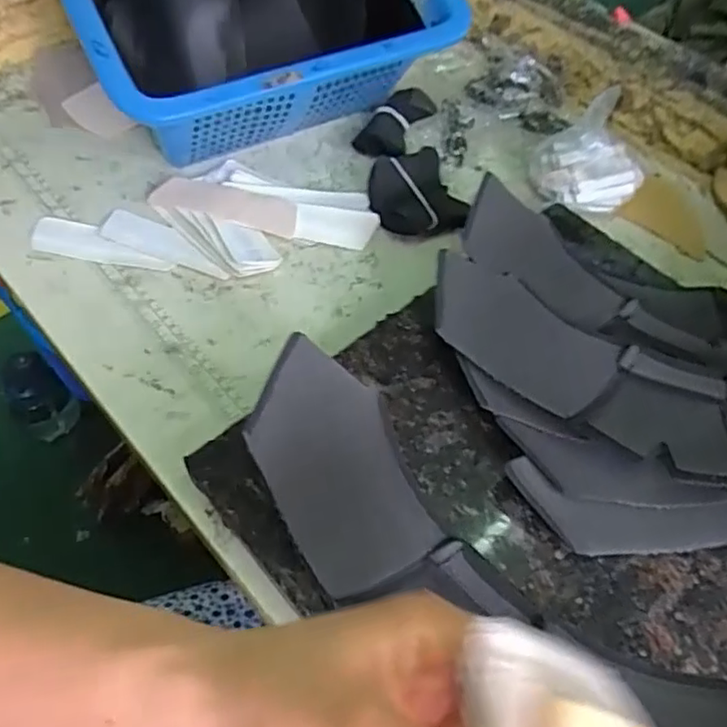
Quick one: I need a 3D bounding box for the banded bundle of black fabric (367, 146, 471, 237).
[{"bbox_3d":[0.043,-0.137,0.517,0.070,0.030,0.072,1,56,-2],"label":"banded bundle of black fabric"}]

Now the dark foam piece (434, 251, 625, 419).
[{"bbox_3d":[0.097,-0.021,0.406,0.128,0.011,0.070,39,64,17],"label":"dark foam piece"}]

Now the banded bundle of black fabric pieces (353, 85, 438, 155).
[{"bbox_3d":[0.028,-0.223,0.584,0.038,0.025,0.084,29,60,16],"label":"banded bundle of black fabric pieces"}]

